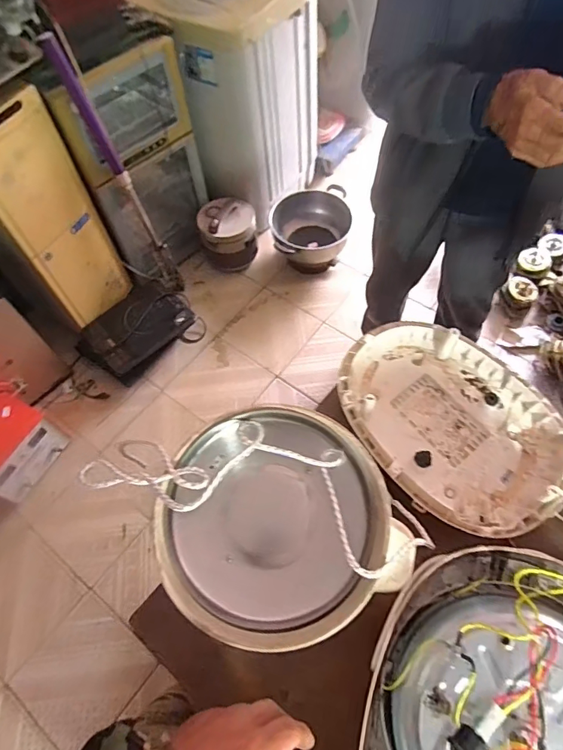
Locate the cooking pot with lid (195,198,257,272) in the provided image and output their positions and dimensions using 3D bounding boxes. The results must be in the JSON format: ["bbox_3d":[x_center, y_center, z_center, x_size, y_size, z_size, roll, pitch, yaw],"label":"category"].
[{"bbox_3d":[-0.196,-0.529,1.764,0.212,0.237,0.199,-1,61,2],"label":"cooking pot with lid"}]

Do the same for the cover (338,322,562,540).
[{"bbox_3d":[0.244,0.068,0.679,0.255,0.052,0.347,-38,66,-17],"label":"cover"}]

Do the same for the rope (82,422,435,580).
[{"bbox_3d":[-0.028,0.110,0.488,0.376,0.082,0.120,14,63,10],"label":"rope"}]

